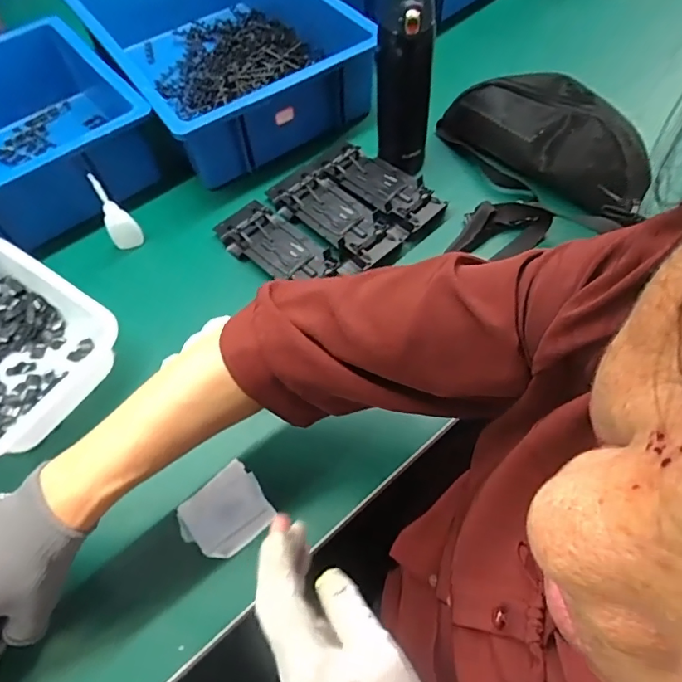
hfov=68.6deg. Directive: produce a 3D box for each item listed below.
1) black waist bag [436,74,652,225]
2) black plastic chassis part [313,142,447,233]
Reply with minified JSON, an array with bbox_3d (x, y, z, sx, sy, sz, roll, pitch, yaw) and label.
[{"bbox_3d":[0.253,-0.259,0.631,0.124,0.085,0.280,-35,63,-16],"label":"black waist bag"},{"bbox_3d":[0.051,-0.207,0.655,0.180,0.017,0.078,36,67,22],"label":"black plastic chassis part"}]

